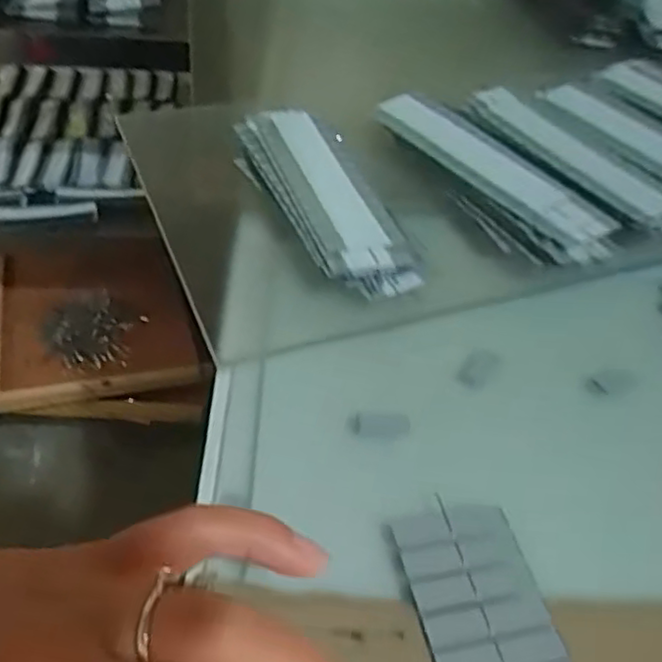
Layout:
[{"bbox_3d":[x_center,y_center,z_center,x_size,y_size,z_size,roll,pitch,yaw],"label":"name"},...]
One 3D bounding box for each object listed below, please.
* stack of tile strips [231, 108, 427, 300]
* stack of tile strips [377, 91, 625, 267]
[{"bbox_3d":[-0.007,-0.071,0.341,0.048,0.016,0.151,-15,50,-19],"label":"stack of tile strips"},{"bbox_3d":[0.082,-0.086,0.366,0.048,0.017,0.155,-18,49,-23],"label":"stack of tile strips"}]

